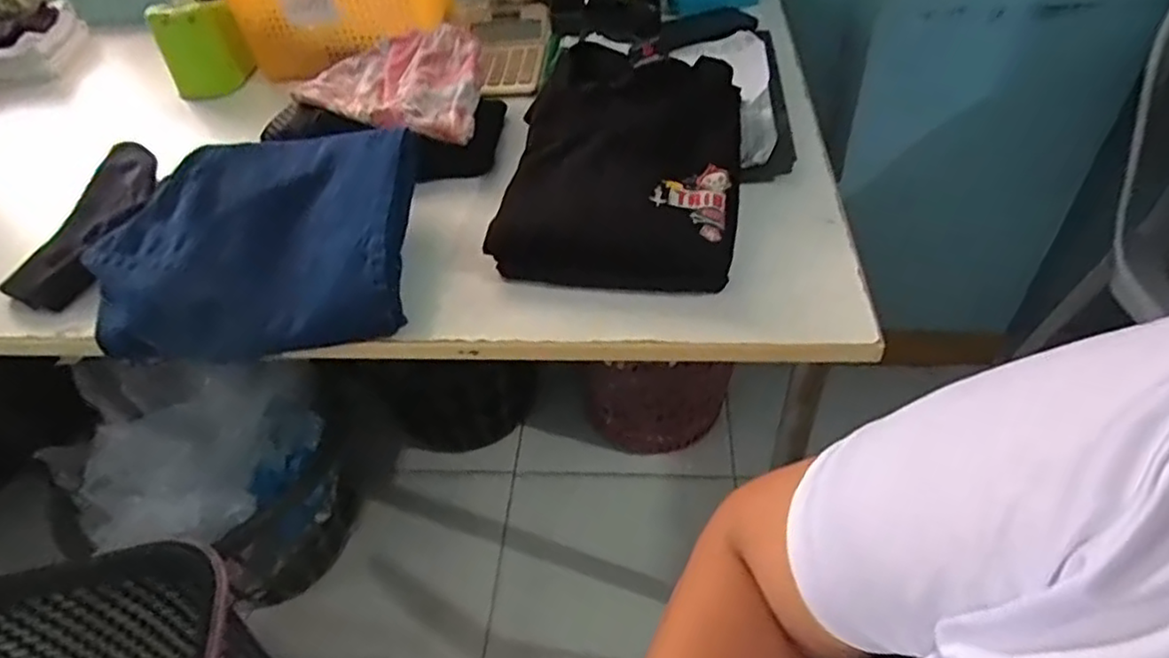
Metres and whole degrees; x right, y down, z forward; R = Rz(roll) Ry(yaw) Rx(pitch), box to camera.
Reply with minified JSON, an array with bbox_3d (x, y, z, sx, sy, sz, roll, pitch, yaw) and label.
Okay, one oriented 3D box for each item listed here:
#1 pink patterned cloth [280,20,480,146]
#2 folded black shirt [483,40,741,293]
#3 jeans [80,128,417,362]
[{"bbox_3d":[-0.194,-0.258,0.708,0.177,0.048,0.138,2,46,8],"label":"pink patterned cloth"},{"bbox_3d":[0.035,-0.145,0.611,0.194,0.053,0.250,6,59,8],"label":"folded black shirt"},{"bbox_3d":[-0.258,-0.078,0.566,0.231,0.063,0.208,-9,45,-2],"label":"jeans"}]

